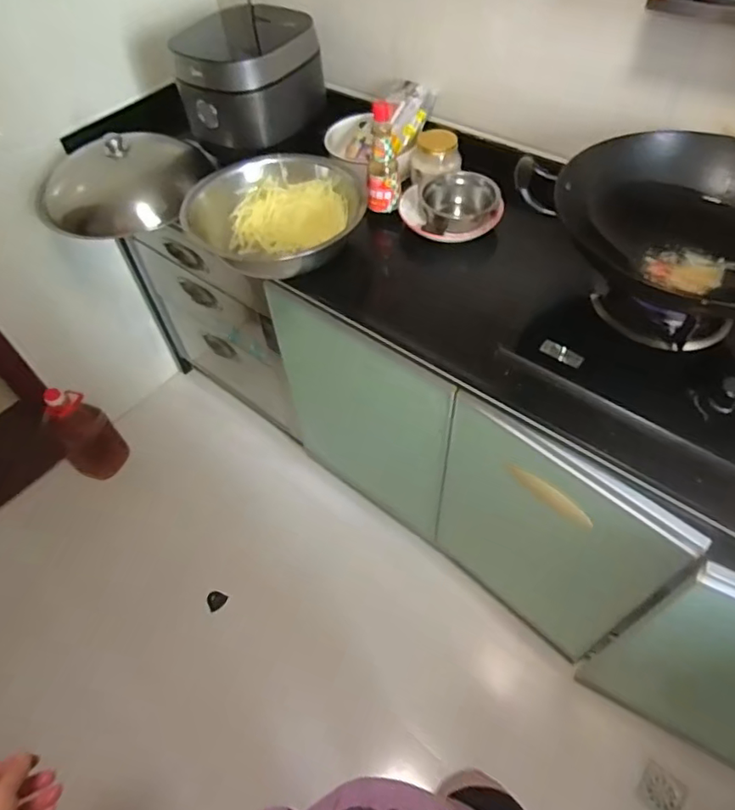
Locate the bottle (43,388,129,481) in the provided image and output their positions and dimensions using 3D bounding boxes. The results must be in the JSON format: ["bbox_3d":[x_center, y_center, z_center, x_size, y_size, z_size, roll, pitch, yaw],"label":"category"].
[{"bbox_3d":[-0.855,0.086,1.627,0.118,0.351,0.150,33,62,24],"label":"bottle"}]

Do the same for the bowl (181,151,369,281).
[{"bbox_3d":[-0.176,-0.372,1.067,0.329,0.114,0.271,-10,54,-4],"label":"bowl"}]

